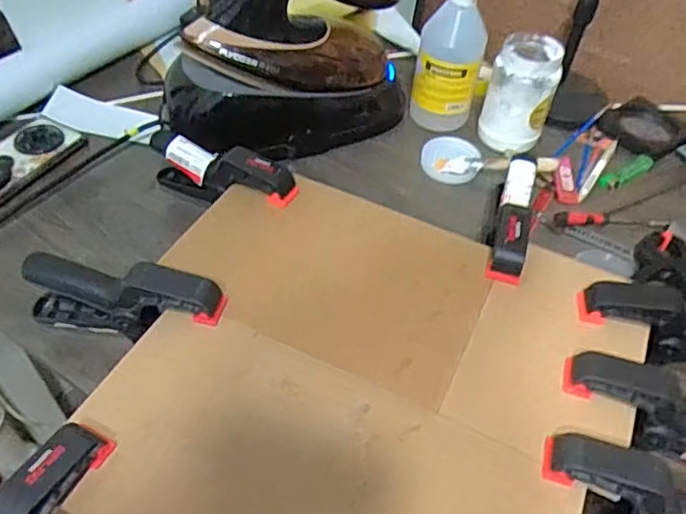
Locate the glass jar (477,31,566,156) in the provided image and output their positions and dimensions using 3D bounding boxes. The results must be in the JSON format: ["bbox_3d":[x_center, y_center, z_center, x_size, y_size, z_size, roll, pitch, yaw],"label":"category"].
[{"bbox_3d":[0.213,-0.200,0.718,0.076,0.108,0.076,15,50,8],"label":"glass jar"}]

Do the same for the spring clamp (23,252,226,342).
[{"bbox_3d":[-0.174,0.030,0.480,0.154,0.068,0.050,0,47,18],"label":"spring clamp"}]

